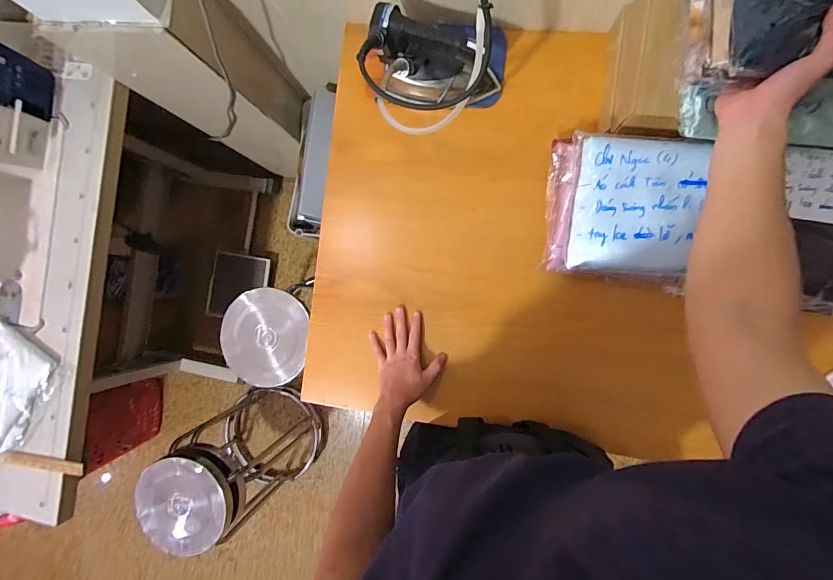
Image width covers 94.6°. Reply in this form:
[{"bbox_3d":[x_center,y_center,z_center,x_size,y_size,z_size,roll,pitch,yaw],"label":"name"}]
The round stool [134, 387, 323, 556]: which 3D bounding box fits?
[{"bbox_3d":[-0.576,0.549,1.230,0.365,0.552,0.337,0,91,7],"label":"round stool"}]

